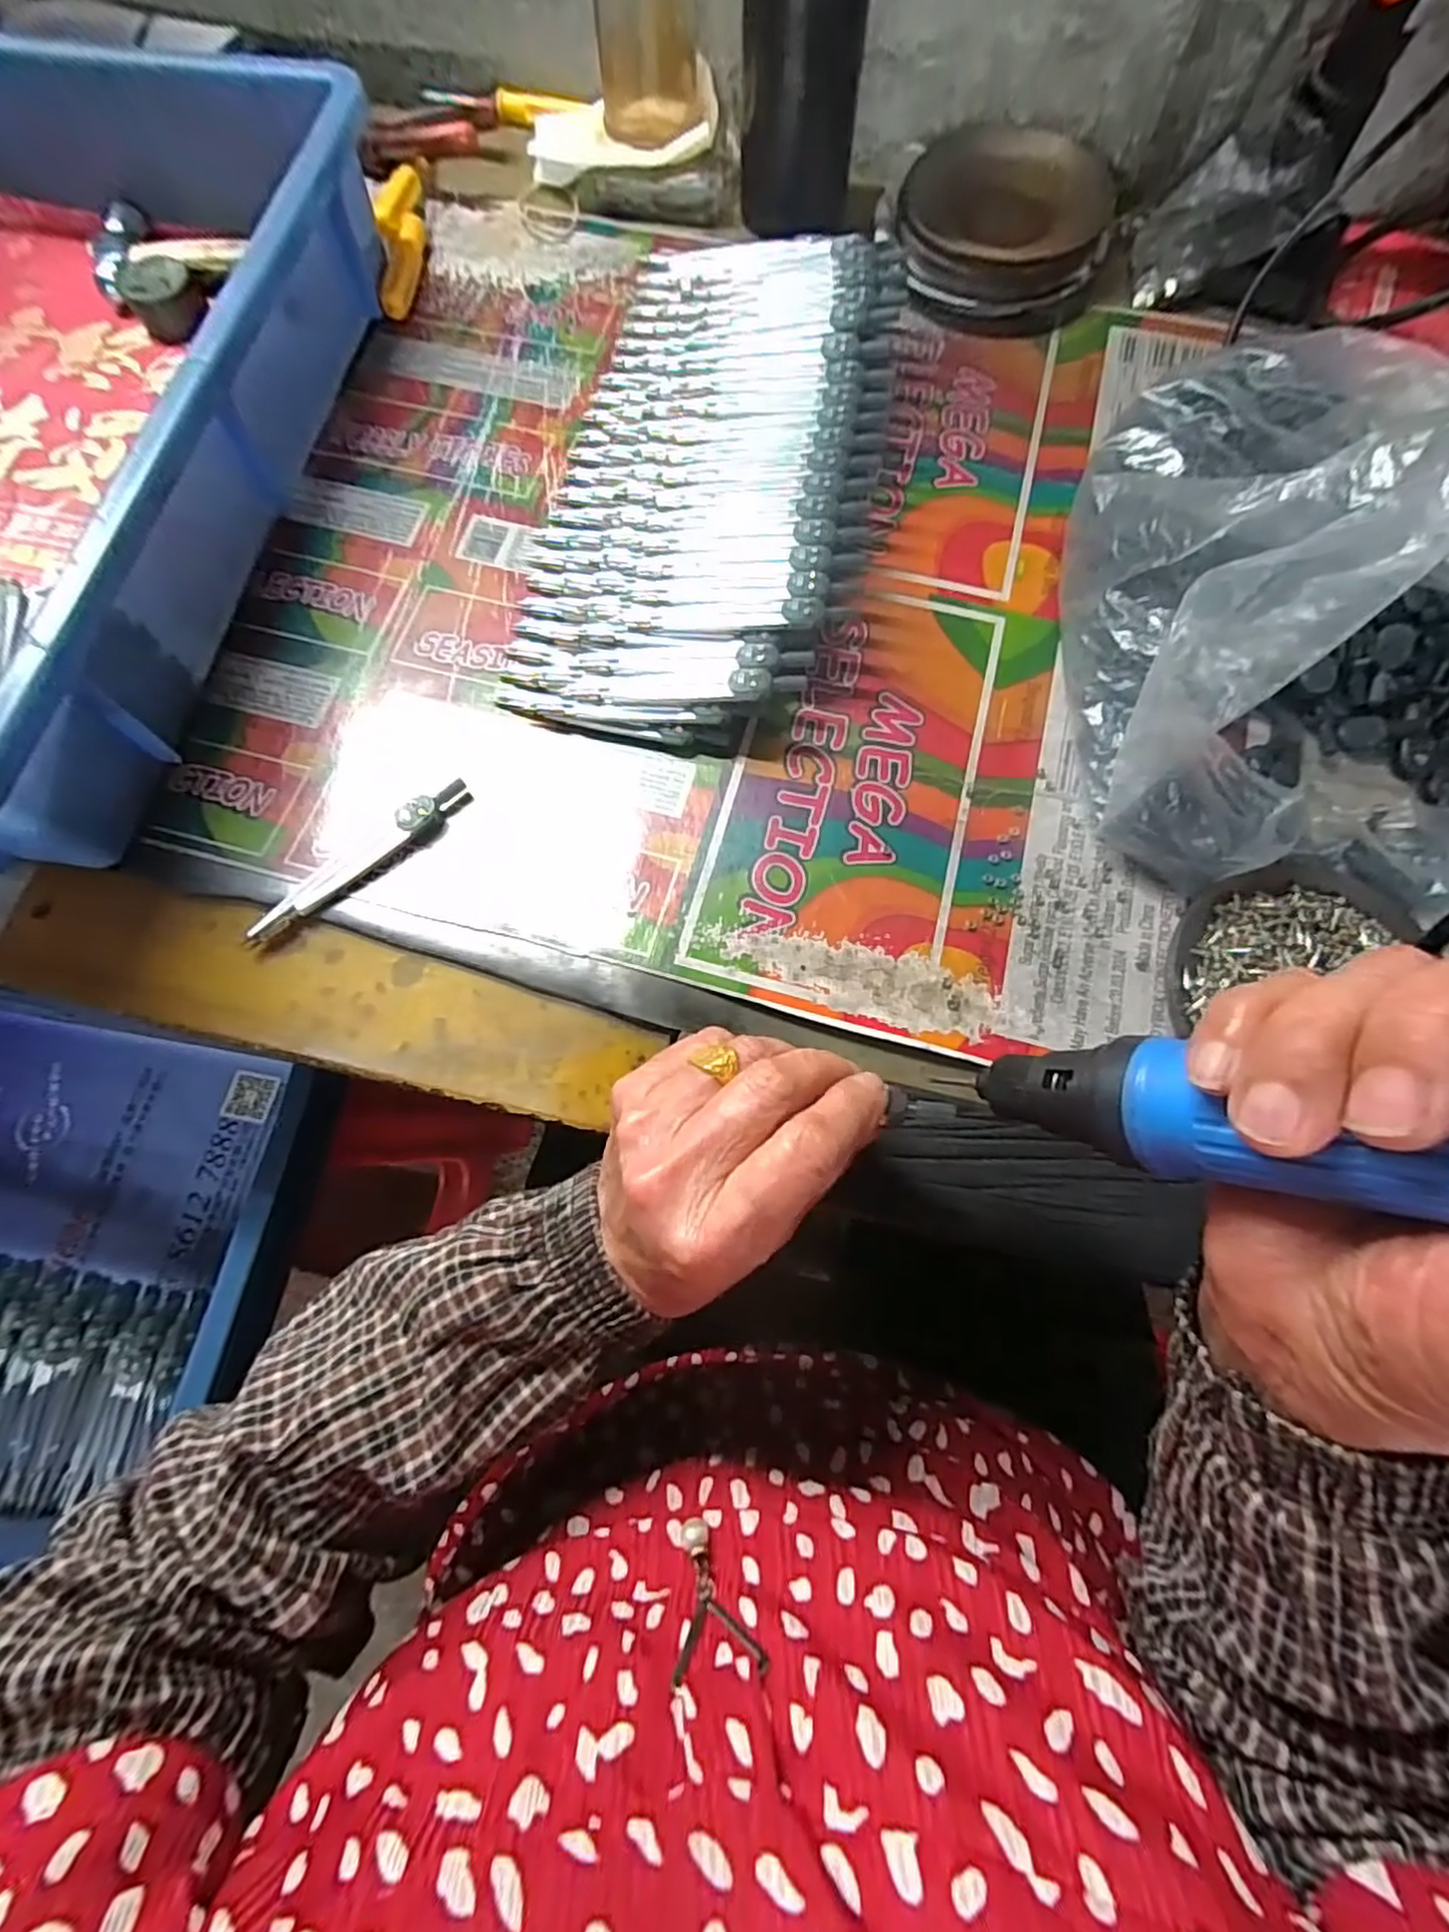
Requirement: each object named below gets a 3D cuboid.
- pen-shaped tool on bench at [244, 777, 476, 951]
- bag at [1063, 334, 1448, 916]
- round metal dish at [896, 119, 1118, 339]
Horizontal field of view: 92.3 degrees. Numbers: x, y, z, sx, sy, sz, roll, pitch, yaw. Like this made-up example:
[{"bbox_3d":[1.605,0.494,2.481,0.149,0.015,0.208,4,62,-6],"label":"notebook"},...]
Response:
[{"bbox_3d":[-0.159,-0.047,0.303,0.108,0.011,0.018,-38,77,-11],"label":"pen-shaped tool on bench"},{"bbox_3d":[0.260,-0.162,0.278,0.224,0.131,0.279,-13,74,-4],"label":"bag"},{"bbox_3d":[0.162,-0.432,0.406,0.117,0.031,0.126,11,74,3],"label":"round metal dish"}]

